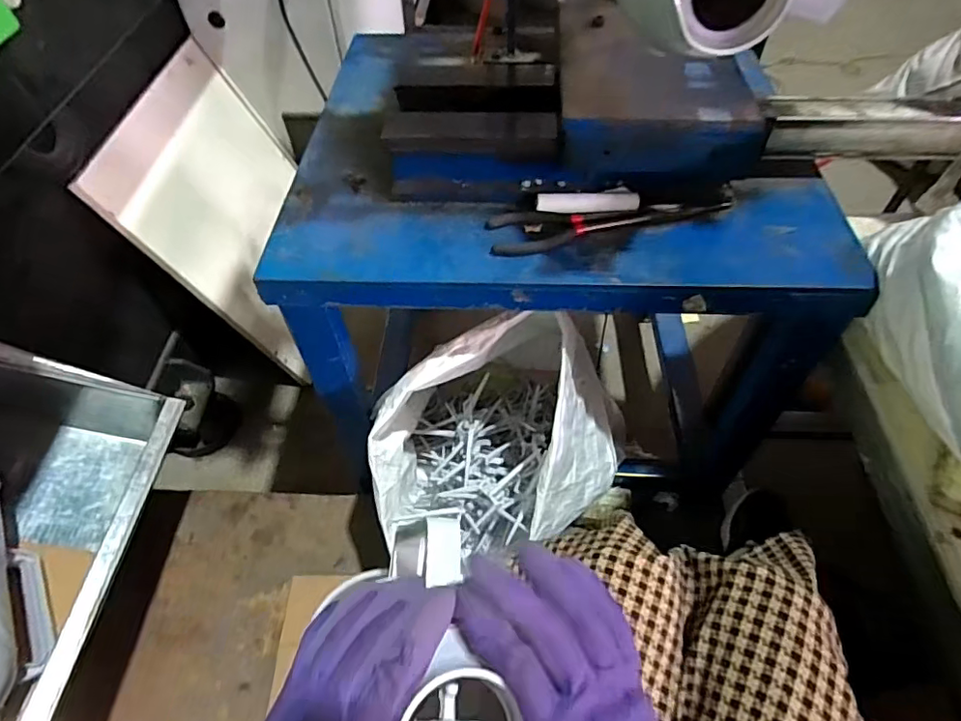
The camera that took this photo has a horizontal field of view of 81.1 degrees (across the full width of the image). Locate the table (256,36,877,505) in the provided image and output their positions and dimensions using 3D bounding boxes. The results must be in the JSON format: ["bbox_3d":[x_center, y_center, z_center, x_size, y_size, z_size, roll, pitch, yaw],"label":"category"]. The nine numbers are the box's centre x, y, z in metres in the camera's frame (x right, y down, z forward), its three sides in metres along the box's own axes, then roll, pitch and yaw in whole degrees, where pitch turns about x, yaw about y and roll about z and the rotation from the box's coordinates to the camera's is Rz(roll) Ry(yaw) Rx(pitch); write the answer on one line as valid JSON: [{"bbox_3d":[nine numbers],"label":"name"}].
[{"bbox_3d":[0.107,-0.138,0.929,0.646,0.500,0.539,4,53,4],"label":"table"}]

